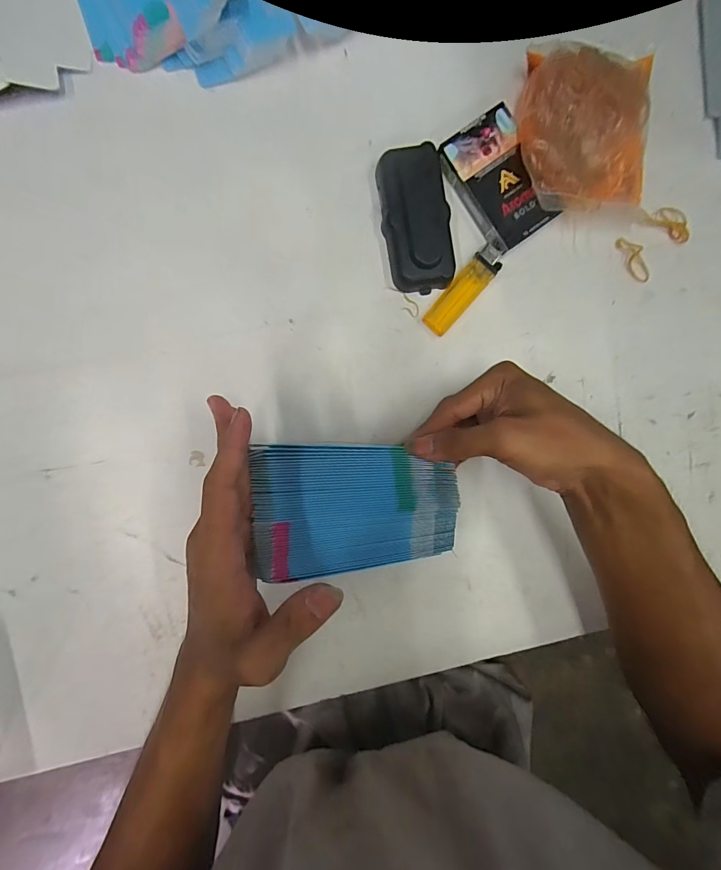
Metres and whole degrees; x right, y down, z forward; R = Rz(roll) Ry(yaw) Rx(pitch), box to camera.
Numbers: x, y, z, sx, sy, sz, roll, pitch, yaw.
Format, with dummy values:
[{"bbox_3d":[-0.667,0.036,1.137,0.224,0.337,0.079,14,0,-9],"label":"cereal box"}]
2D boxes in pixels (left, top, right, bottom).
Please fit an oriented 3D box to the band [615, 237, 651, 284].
[{"bbox_3d":[0.235,-0.150,0.331,0.013,0.009,0.044,-39,95,-1],"label":"band"}]

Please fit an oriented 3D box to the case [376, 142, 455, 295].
[{"bbox_3d":[0.045,-0.170,0.308,0.051,0.023,0.104,-9,94,-3],"label":"case"}]

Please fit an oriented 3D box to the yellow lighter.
[{"bbox_3d":[0.086,-0.120,0.320,0.025,0.010,0.081,42,90,-5],"label":"yellow lighter"}]

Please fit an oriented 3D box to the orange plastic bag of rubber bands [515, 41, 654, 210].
[{"bbox_3d":[0.177,-0.242,0.308,0.105,0.030,0.117,-5,94,-3],"label":"orange plastic bag of rubber bands"}]

